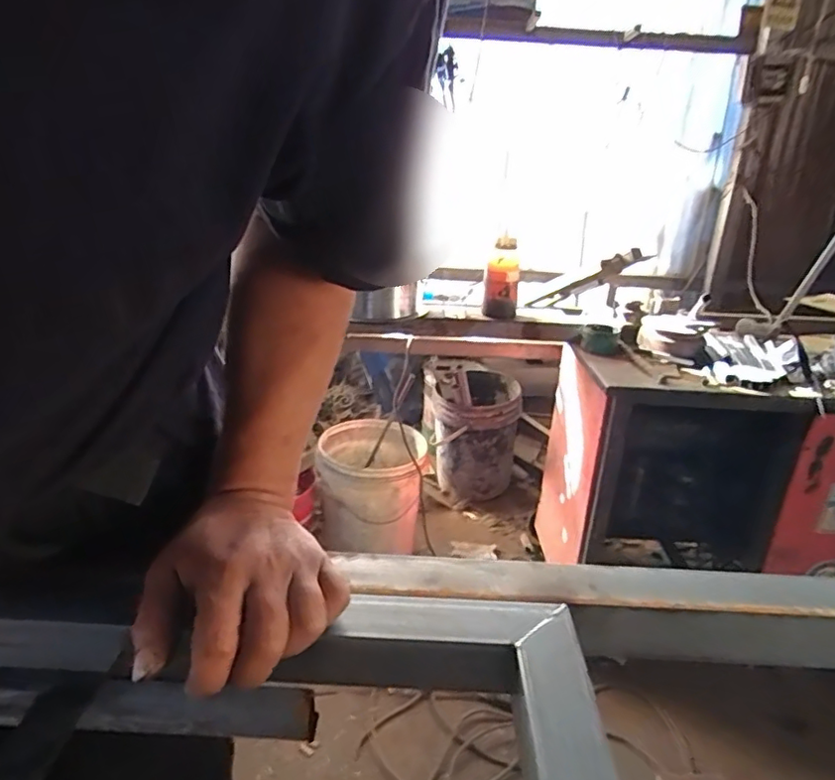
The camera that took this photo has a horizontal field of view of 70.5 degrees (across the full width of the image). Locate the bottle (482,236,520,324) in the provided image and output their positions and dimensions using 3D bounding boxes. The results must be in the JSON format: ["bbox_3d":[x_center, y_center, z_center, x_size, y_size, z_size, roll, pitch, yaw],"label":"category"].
[{"bbox_3d":[0.201,-0.267,1.419,0.082,0.183,0.087,6,22,7],"label":"bottle"}]

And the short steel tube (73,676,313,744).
[{"bbox_3d":[-0.123,0.182,0.338,0.125,0.022,0.020,4,22,1],"label":"short steel tube"}]

